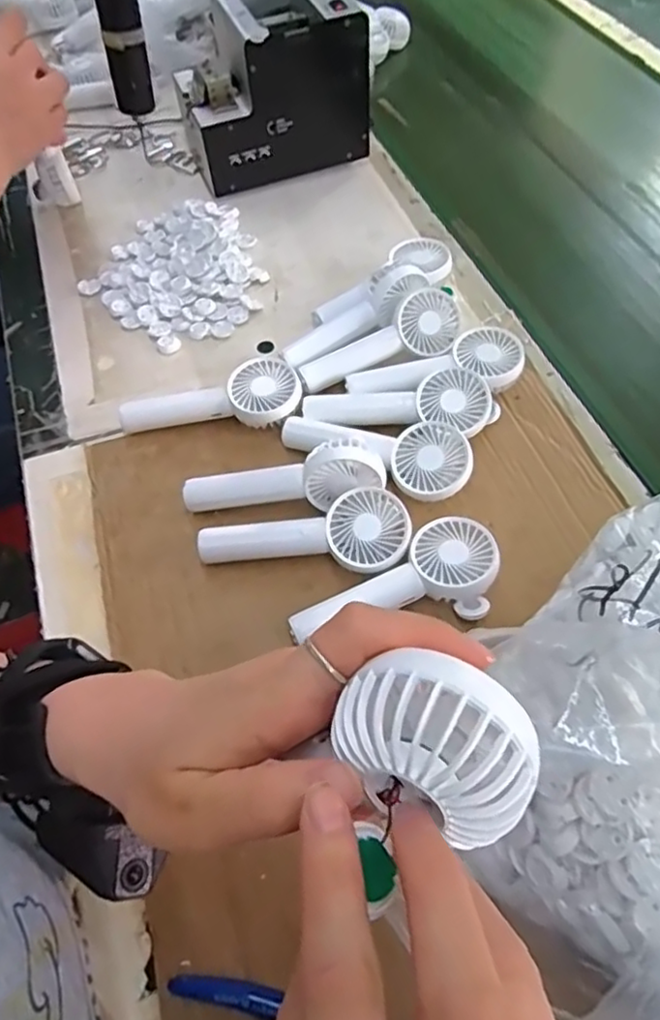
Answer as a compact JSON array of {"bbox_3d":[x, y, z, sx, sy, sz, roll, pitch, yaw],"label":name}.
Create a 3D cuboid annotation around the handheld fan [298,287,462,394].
[{"bbox_3d":[0.045,-0.138,0.534,0.142,0.036,0.046,-25,60,-15],"label":"handheld fan"}]

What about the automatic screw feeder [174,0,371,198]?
[{"bbox_3d":[-0.064,-0.450,0.688,0.178,0.155,0.129,-17,59,-10],"label":"automatic screw feeder"}]

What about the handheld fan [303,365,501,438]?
[{"bbox_3d":[0.057,-0.085,0.513,0.150,0.038,0.049,7,58,5],"label":"handheld fan"}]

